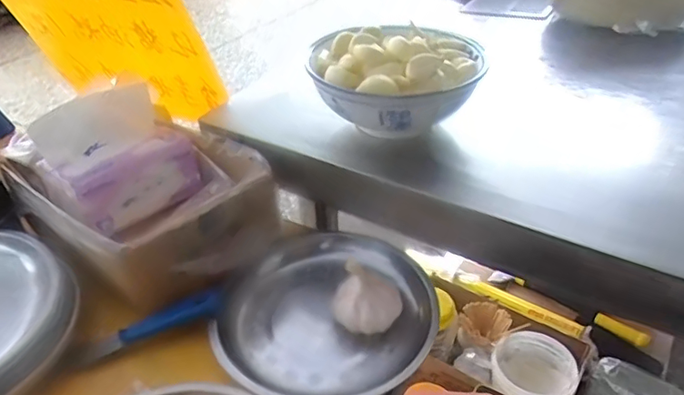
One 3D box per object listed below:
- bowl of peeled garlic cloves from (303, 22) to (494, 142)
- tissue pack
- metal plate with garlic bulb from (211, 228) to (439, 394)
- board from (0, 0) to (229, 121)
[{"bbox_3d":[0.048,-0.109,0.475,0.147,0.074,0.142,0,37,0],"label":"bowl of peeled garlic cloves"},{"bbox_3d":[-0.203,-0.037,0.491,0.078,0.093,0.120,26,44,30],"label":"tissue pack"},{"bbox_3d":[-0.013,0.093,0.441,0.164,0.048,0.170,-1,41,1],"label":"metal plate with garlic bulb"},{"bbox_3d":[-0.255,-0.171,0.586,0.276,0.195,0.009,14,58,25],"label":"board"}]

